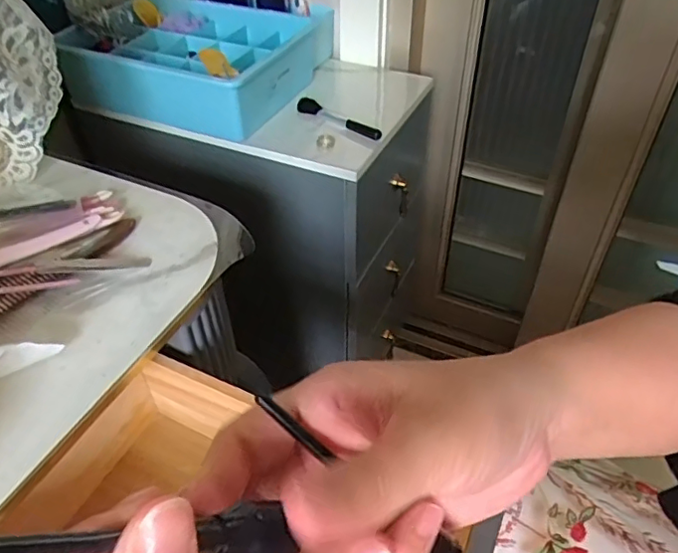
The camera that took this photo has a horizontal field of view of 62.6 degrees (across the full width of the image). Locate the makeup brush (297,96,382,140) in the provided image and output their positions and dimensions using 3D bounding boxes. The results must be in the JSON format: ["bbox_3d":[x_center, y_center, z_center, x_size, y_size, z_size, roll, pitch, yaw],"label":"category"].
[{"bbox_3d":[0.002,-0.191,0.671,0.122,0.018,0.020,29,51,28],"label":"makeup brush"}]

